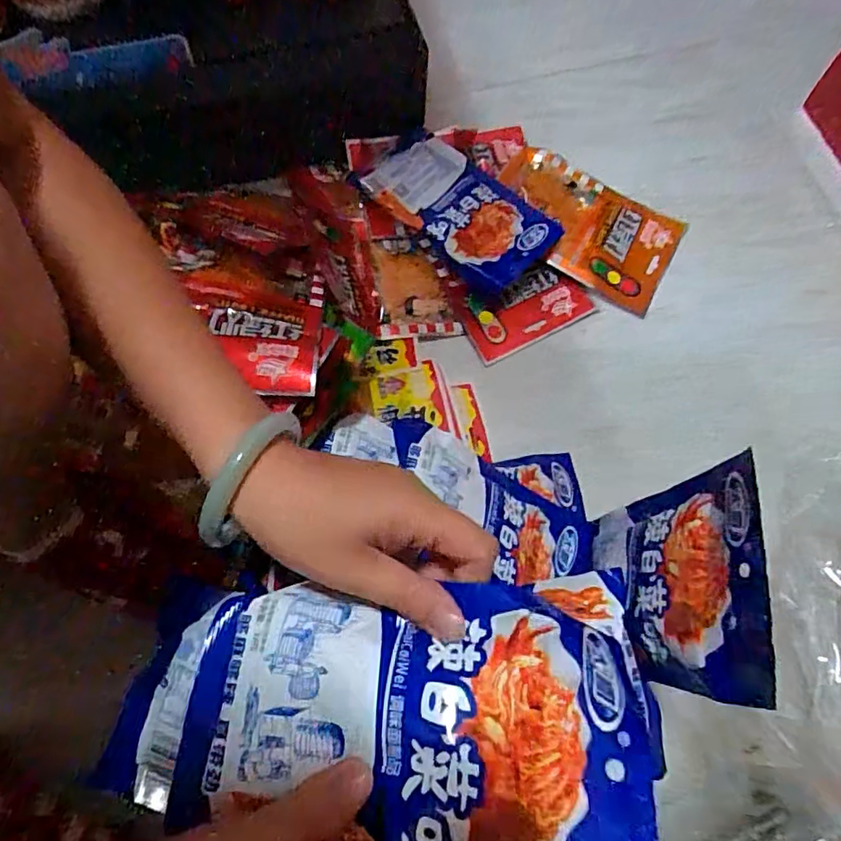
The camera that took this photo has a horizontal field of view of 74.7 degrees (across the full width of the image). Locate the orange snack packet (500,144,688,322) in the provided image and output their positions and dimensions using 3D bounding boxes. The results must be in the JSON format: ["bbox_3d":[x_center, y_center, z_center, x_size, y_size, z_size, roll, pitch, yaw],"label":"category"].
[{"bbox_3d":[0.192,-0.230,0.642,0.214,0.028,0.149,32,66,-2],"label":"orange snack packet"}]

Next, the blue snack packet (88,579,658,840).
[{"bbox_3d":[-0.022,0.138,0.255,0.246,0.044,0.129,7,70,13],"label":"blue snack packet"}]

